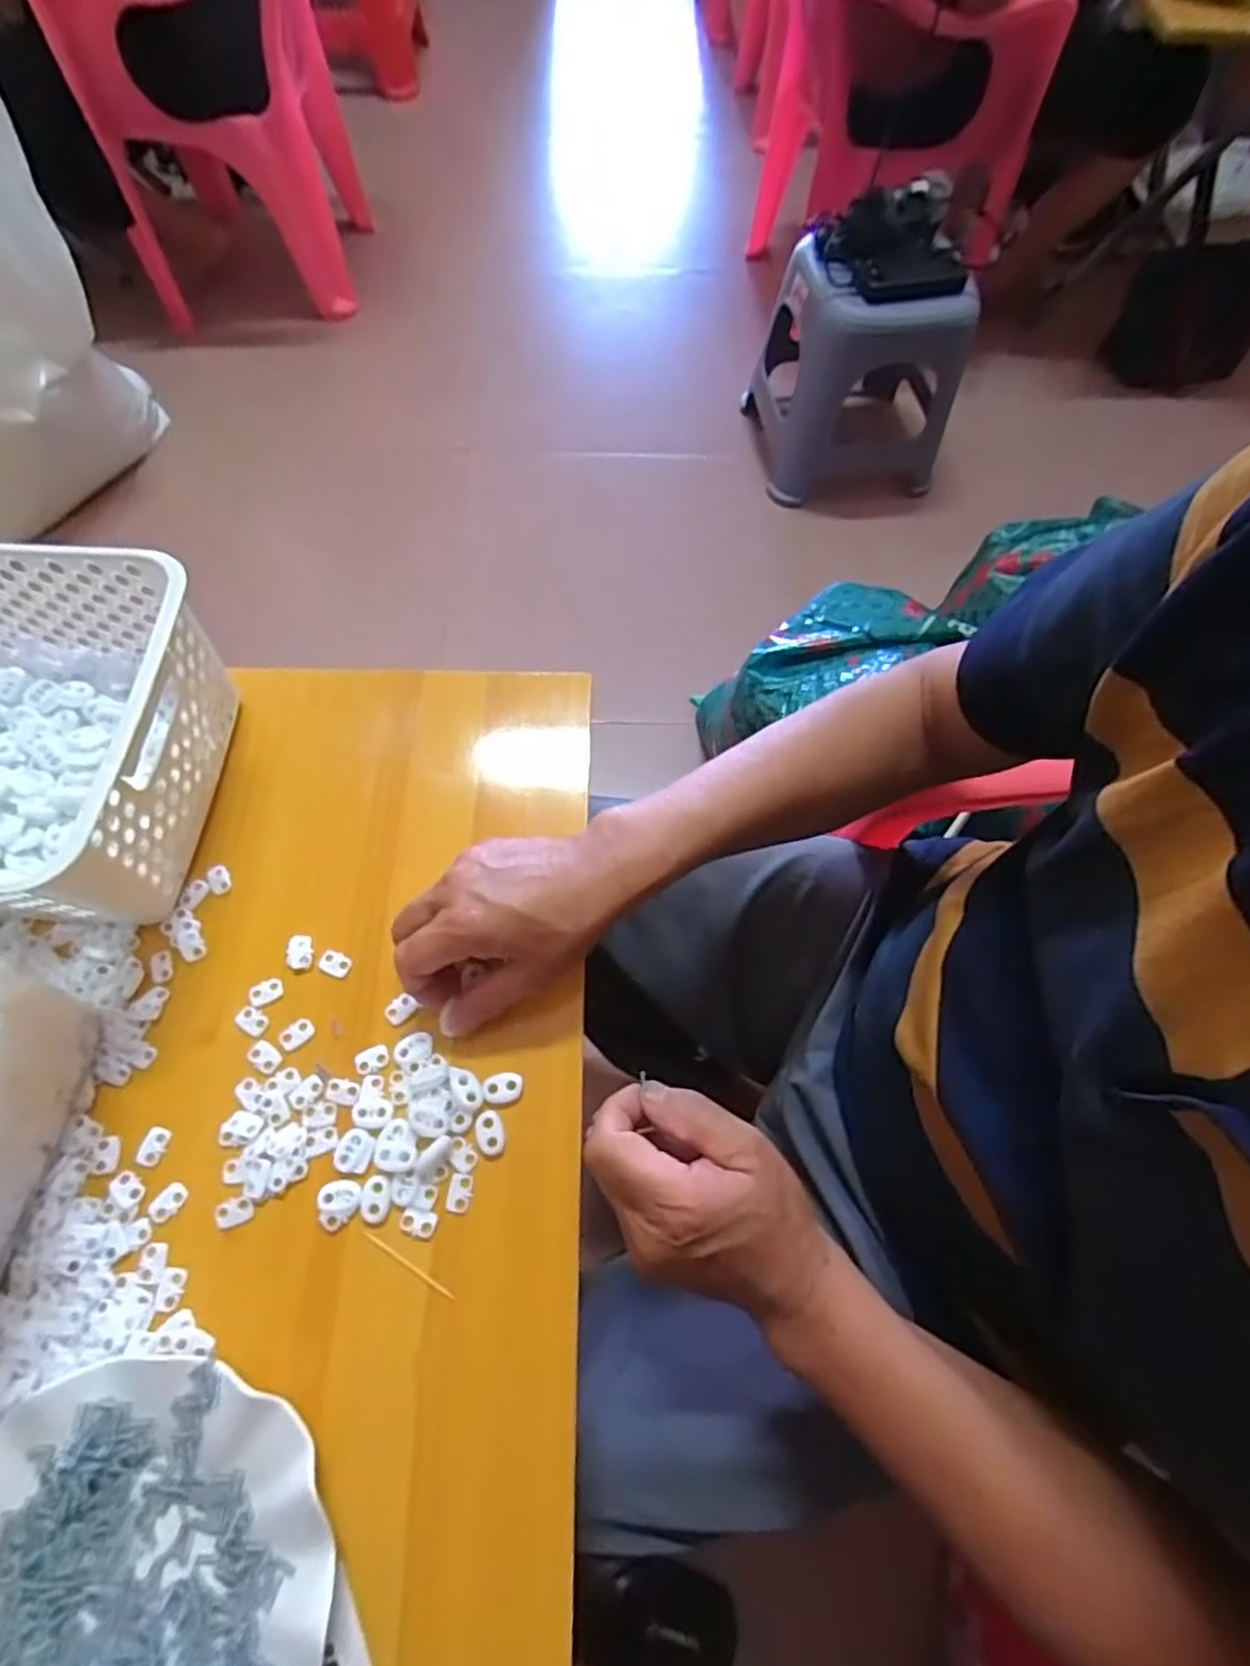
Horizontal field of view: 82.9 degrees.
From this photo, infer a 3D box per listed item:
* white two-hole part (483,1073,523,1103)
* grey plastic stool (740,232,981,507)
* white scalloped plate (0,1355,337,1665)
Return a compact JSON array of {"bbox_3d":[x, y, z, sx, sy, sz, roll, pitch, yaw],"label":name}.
[{"bbox_3d":[-0.068,0.142,0.395,0.021,0.004,0.015,-5,66,-3],"label":"white two-hole part"},{"bbox_3d":[0.398,-0.784,1.219,0.305,0.320,0.279,-7,66,-4],"label":"grey plastic stool"},{"bbox_3d":[-0.217,0.332,0.298,0.177,0.021,0.177,0,66,-1],"label":"white scalloped plate"}]

